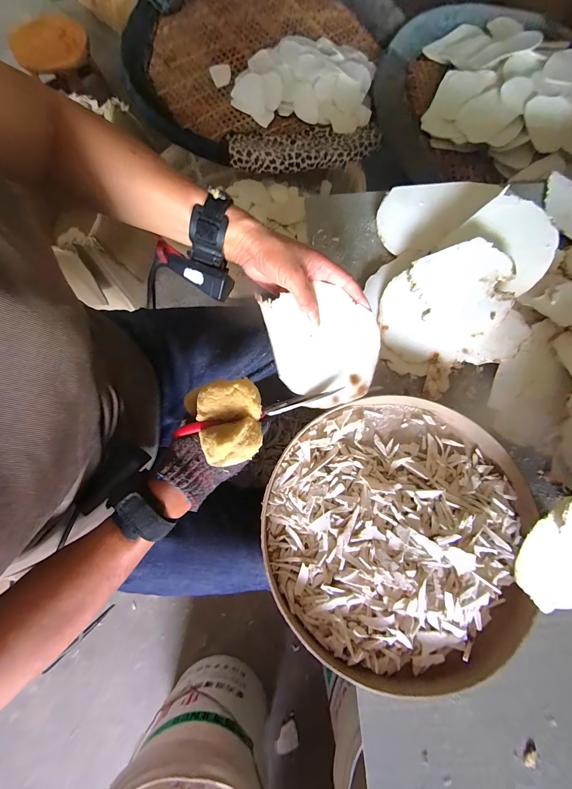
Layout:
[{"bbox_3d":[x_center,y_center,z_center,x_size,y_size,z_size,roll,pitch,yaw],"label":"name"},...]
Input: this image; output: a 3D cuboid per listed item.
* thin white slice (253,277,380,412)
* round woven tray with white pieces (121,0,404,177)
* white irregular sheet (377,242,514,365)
[{"bbox_3d":[0.046,-0.055,0.344,0.121,0.009,0.134,-17,90,-7],"label":"thin white slice"},{"bbox_3d":[-0.062,-1.052,0.937,0.856,0.081,0.937,-9,77,-3],"label":"round woven tray with white pieces"},{"bbox_3d":[0.208,-0.121,0.405,0.152,0.014,0.145,-1,88,19],"label":"white irregular sheet"}]

